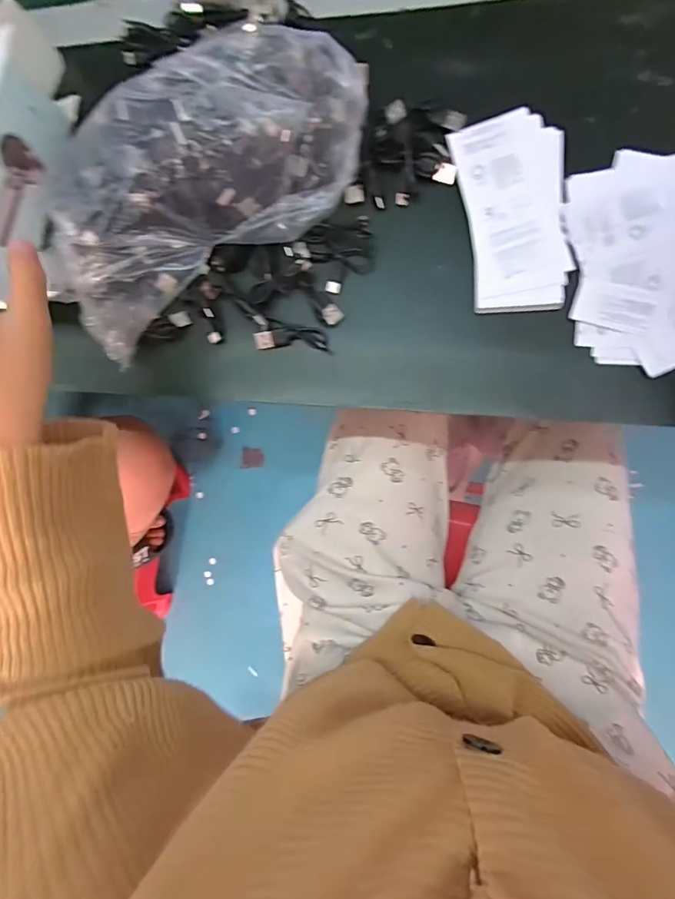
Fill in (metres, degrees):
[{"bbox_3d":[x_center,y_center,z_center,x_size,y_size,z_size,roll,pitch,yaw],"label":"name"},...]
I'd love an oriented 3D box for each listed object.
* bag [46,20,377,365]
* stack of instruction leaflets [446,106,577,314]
[{"bbox_3d":[-0.104,-0.187,0.333,0.257,0.084,0.126,-30,86,7],"label":"bag"},{"bbox_3d":[0.123,-0.165,0.327,0.071,0.010,0.136,-4,90,8],"label":"stack of instruction leaflets"}]

